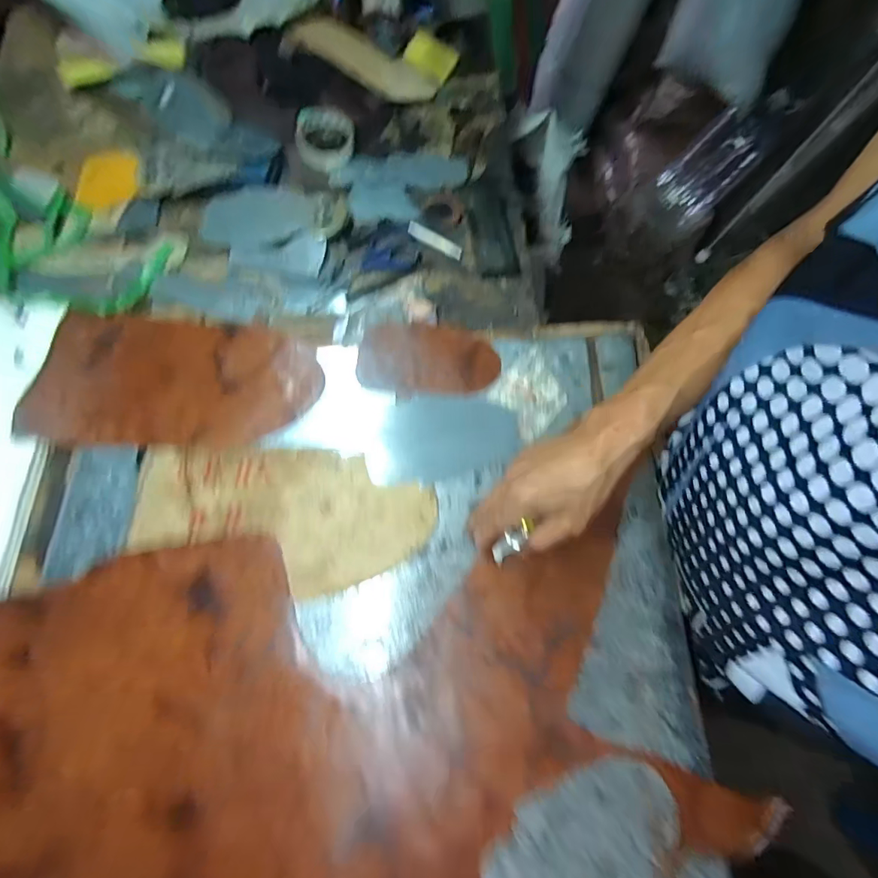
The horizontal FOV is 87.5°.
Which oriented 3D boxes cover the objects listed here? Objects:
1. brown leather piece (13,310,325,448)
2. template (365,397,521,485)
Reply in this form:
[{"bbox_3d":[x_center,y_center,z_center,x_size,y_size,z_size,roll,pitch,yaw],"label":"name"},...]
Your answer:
[{"bbox_3d":[-0.304,-0.072,0.539,0.322,0.015,0.165,0,75,0],"label":"brown leather piece"},{"bbox_3d":[0.003,-0.002,0.504,0.163,0.010,0.095,-6,69,0],"label":"template"}]

